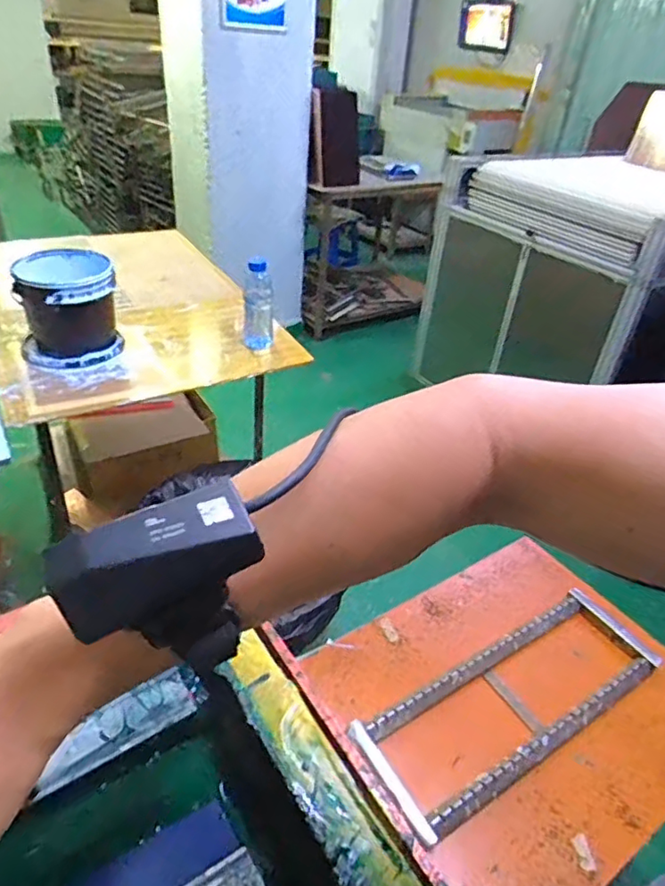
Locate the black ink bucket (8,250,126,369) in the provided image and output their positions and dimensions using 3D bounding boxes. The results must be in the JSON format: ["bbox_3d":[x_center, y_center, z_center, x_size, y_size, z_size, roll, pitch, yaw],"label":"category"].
[{"bbox_3d":[-0.583,-0.291,1.282,0.208,0.205,0.202,-11,39,-22],"label":"black ink bucket"}]

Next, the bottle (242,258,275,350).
[{"bbox_3d":[-0.174,-0.313,1.369,0.073,0.220,0.066,-2,36,-10],"label":"bottle"}]

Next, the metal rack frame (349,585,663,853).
[{"bbox_3d":[0.285,0.395,0.900,0.511,0.027,0.167,-17,42,-28],"label":"metal rack frame"}]

